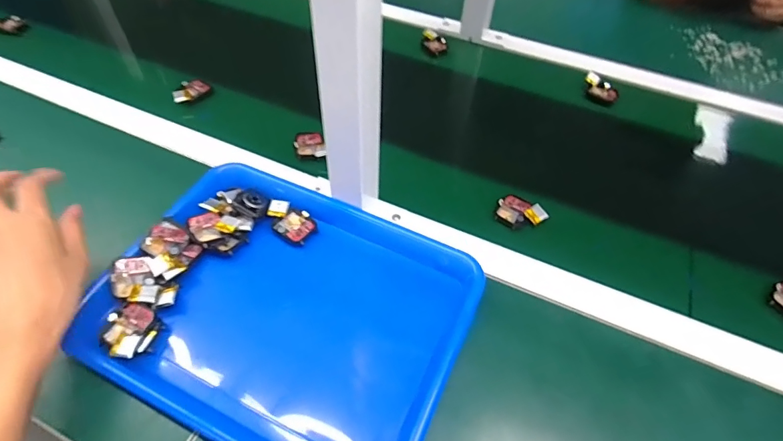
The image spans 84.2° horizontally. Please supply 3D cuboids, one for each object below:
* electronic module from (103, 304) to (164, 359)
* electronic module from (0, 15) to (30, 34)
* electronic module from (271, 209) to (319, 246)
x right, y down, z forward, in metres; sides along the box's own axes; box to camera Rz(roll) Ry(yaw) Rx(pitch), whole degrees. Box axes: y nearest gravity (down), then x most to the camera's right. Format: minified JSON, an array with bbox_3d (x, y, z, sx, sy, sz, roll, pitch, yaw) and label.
[{"bbox_3d":[-0.235,0.098,0.390,0.045,0.015,0.046,25,56,14],"label":"electronic module"},{"bbox_3d":[-0.635,-0.324,0.711,0.060,0.018,0.030,-5,51,-25],"label":"electronic module"},{"bbox_3d":[-0.107,0.006,0.480,0.039,0.008,0.043,-37,64,-27],"label":"electronic module"}]

